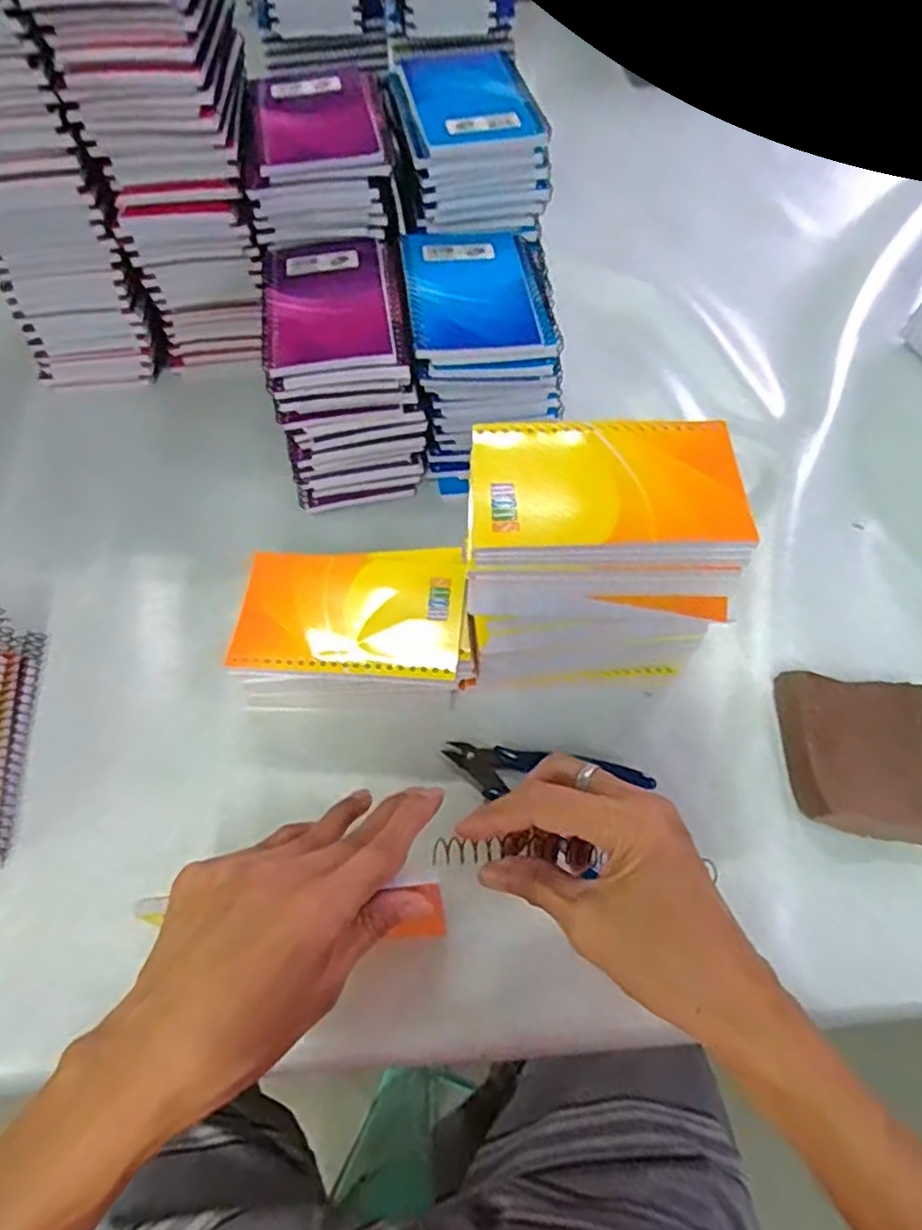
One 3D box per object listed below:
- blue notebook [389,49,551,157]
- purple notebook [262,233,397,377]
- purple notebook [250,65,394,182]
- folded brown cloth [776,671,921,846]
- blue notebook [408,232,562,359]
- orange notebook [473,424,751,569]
[{"bbox_3d":[0.004,-0.368,0.498,0.091,0.012,0.120,-11,58,-6],"label":"blue notebook"},{"bbox_3d":[-0.091,-0.214,0.475,0.082,0.008,0.137,-7,58,-4],"label":"purple notebook"},{"bbox_3d":[-0.100,-0.350,0.493,0.088,0.015,0.127,-11,62,-7],"label":"purple notebook"},{"bbox_3d":[0.228,0.080,0.393,0.085,0.025,0.092,6,59,5],"label":"folded brown cloth"},{"bbox_3d":[0.016,-0.225,0.483,0.101,0.016,0.140,-4,58,-5],"label":"blue notebook"},{"bbox_3d":[0.070,-0.063,0.344,0.128,0.012,0.081,-1,58,2],"label":"orange notebook"}]

